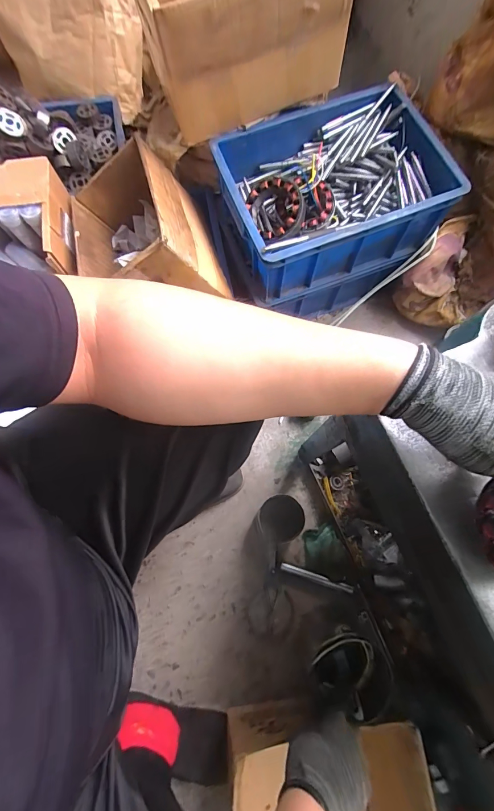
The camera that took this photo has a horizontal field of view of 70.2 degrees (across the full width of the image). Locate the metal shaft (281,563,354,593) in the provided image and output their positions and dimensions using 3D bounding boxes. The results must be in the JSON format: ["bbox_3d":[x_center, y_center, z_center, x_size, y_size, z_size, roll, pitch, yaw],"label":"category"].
[{"bbox_3d":[0.142,0.350,0.716,0.148,0.012,0.015,17,75,5],"label":"metal shaft"}]

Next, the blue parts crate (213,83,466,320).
[{"bbox_3d":[0.169,-0.423,0.727,0.419,0.165,0.299,-19,75,-5],"label":"blue parts crate"}]

